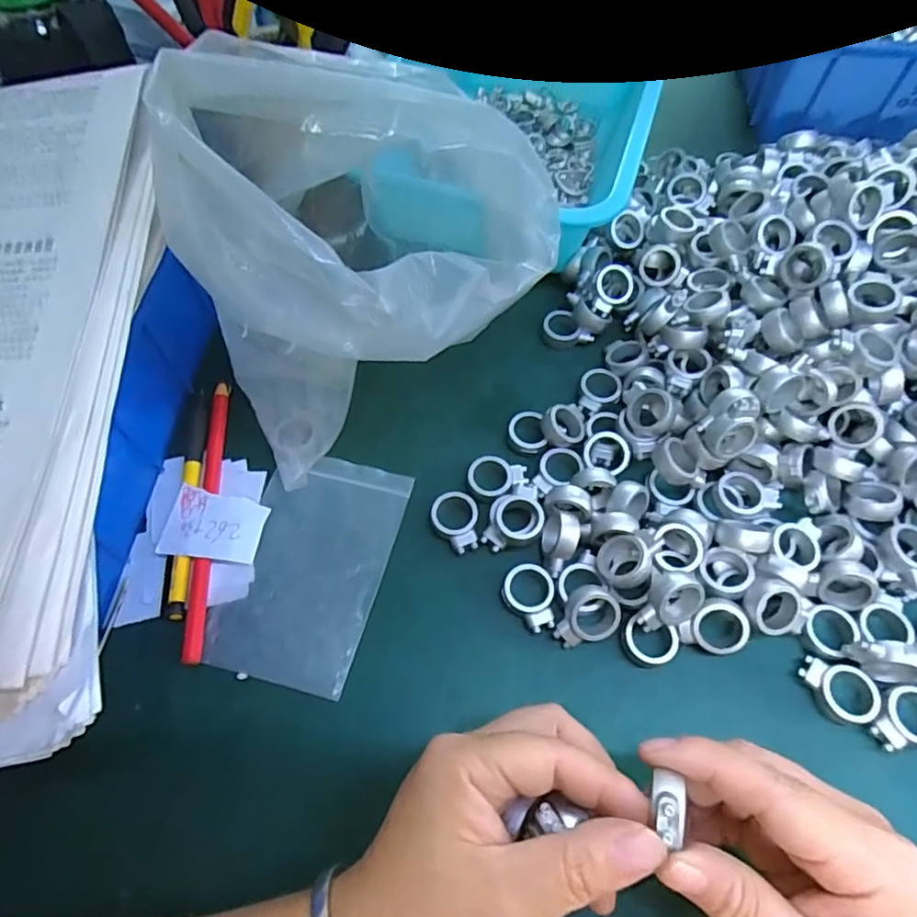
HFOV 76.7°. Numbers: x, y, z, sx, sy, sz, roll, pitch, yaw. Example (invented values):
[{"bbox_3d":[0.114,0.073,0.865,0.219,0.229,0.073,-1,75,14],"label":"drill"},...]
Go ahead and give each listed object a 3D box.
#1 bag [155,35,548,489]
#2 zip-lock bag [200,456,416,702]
[{"bbox_3d":[-0.050,-0.092,0.286,0.151,0.174,0.154,23,64,13],"label":"bag"},{"bbox_3d":[-0.078,0.055,0.310,0.076,0.005,0.123,14,61,6],"label":"zip-lock bag"}]

